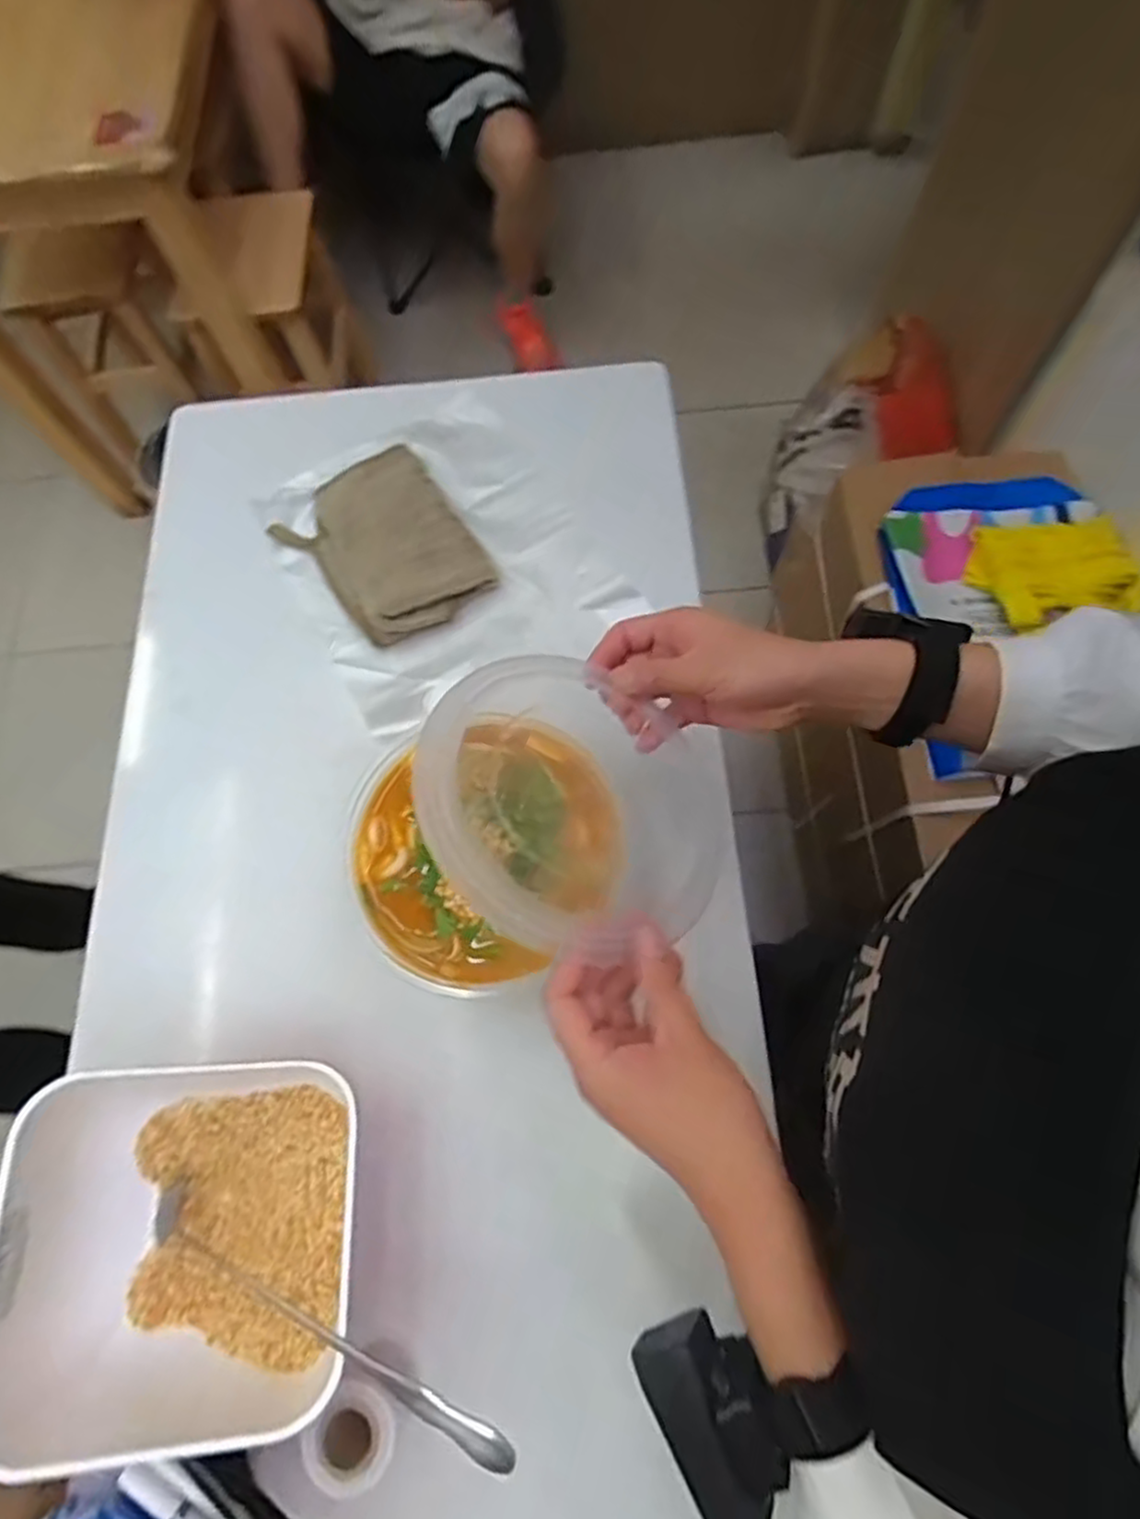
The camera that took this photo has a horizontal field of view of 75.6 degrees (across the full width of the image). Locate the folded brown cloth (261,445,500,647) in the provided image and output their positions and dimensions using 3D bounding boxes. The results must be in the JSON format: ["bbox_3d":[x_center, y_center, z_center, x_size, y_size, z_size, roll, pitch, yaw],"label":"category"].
[{"bbox_3d":[-0.150,-0.176,0.591,0.124,0.033,0.163,-35,73,-9],"label":"folded brown cloth"}]

